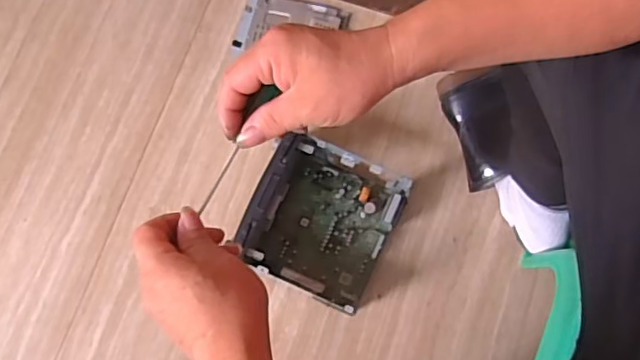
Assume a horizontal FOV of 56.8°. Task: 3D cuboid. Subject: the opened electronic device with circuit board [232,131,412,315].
[{"bbox_3d":[0.004,0.055,0.768,0.172,0.112,0.183,23,78,6],"label":"opened electronic device with circuit board"}]

